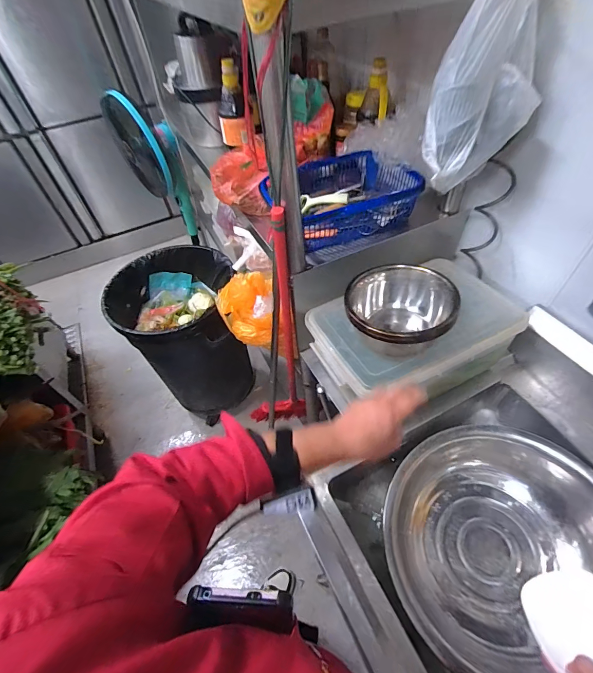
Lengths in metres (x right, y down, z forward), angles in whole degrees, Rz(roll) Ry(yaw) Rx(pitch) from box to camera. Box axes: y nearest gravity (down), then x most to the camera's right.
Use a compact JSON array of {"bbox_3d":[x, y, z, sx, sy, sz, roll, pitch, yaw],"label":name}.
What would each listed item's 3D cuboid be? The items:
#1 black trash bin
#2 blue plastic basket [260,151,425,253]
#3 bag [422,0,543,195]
[{"bbox_3d":[-0.434,0.015,1.487,0.466,0.627,0.475,-31,54,-19],"label":"black trash bin"},{"bbox_3d":[0.107,-0.353,0.852,0.304,0.092,0.289,-21,52,-12],"label":"blue plastic basket"},{"bbox_3d":[0.321,-0.419,0.568,0.148,0.269,0.202,26,57,24],"label":"bag"}]

